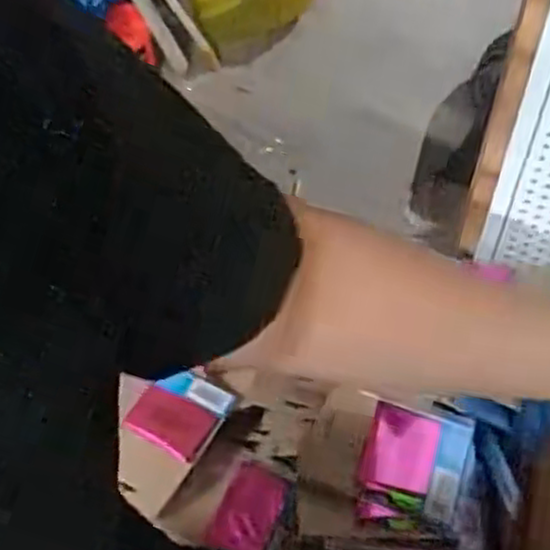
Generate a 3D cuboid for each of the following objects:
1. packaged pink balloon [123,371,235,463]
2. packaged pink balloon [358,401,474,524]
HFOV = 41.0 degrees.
[{"bbox_3d":[-0.102,0.145,0.791,0.086,0.022,0.085,24,58,19],"label":"packaged pink balloon"},{"bbox_3d":[0.135,0.177,0.711,0.094,0.007,0.099,13,55,13],"label":"packaged pink balloon"}]

